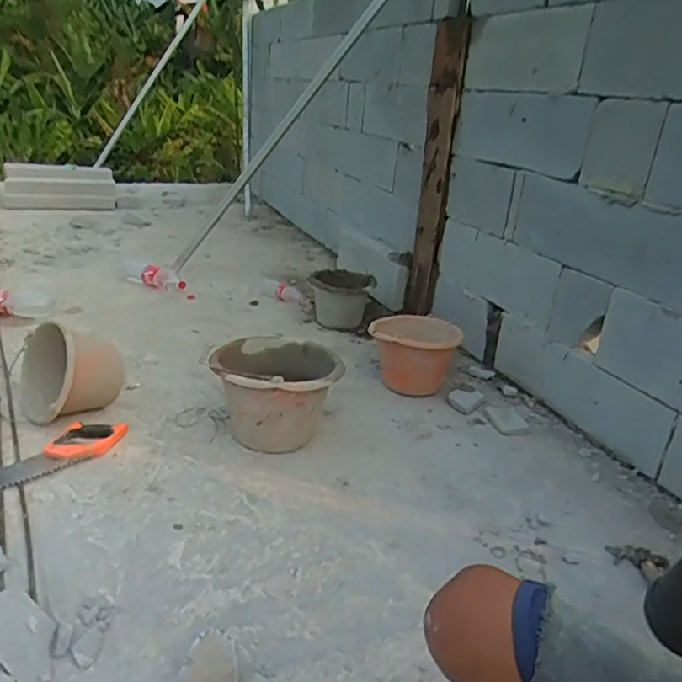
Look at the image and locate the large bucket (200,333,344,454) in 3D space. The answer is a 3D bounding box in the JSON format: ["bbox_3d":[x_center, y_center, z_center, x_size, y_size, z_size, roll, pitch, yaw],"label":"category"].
[{"bbox_3d":[-0.158,0.132,1.313,0.290,0.224,0.250,7,23,5],"label":"large bucket"}]

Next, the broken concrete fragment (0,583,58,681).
[{"bbox_3d":[-0.460,0.416,0.807,0.163,0.016,0.077,33,37,20],"label":"broken concrete fragment"}]

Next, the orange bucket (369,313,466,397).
[{"bbox_3d":[0.203,0.041,1.595,0.226,0.200,0.226,4,23,-2],"label":"orange bucket"}]

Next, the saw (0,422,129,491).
[{"bbox_3d":[-0.686,0.260,1.112,0.101,0.046,0.527,24,29,38],"label":"saw"}]

